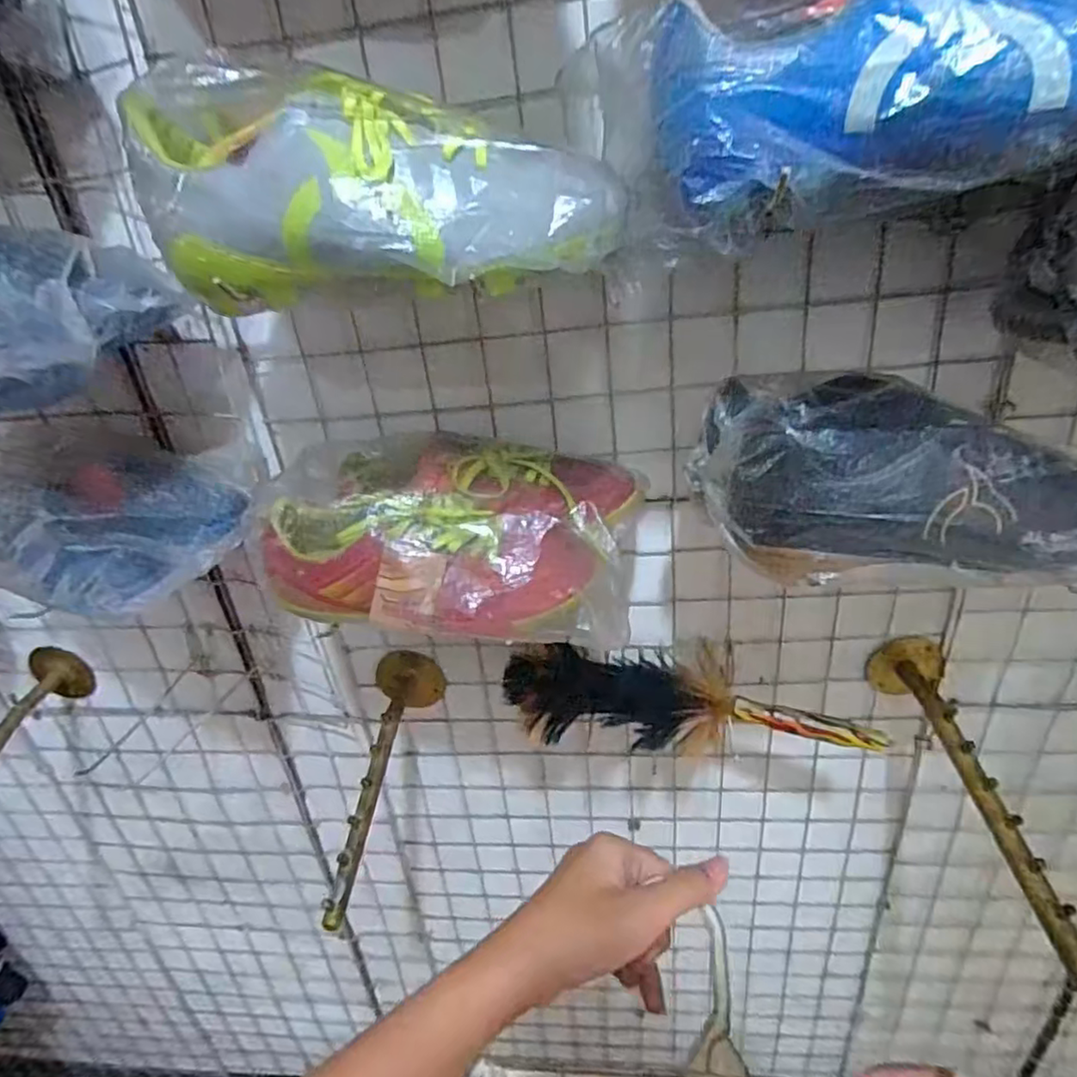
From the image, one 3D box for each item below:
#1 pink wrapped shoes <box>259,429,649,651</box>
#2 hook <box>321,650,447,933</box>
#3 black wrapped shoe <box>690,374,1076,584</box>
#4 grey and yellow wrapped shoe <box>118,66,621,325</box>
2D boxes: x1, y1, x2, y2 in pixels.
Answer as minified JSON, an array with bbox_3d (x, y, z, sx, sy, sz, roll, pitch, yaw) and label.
[{"bbox_3d":[-0.052,-0.006,0.453,0.231,0.100,0.150,2,30,15],"label":"pink wrapped shoes"},{"bbox_3d":[-0.141,0.212,0.595,0.069,0.064,0.250,-4,29,4],"label":"hook"},{"bbox_3d":[0.228,-0.043,0.384,0.248,0.097,0.092,0,29,12],"label":"black wrapped shoe"},{"bbox_3d":[-0.079,-0.178,0.316,0.227,0.101,0.075,1,30,14],"label":"grey and yellow wrapped shoe"}]

